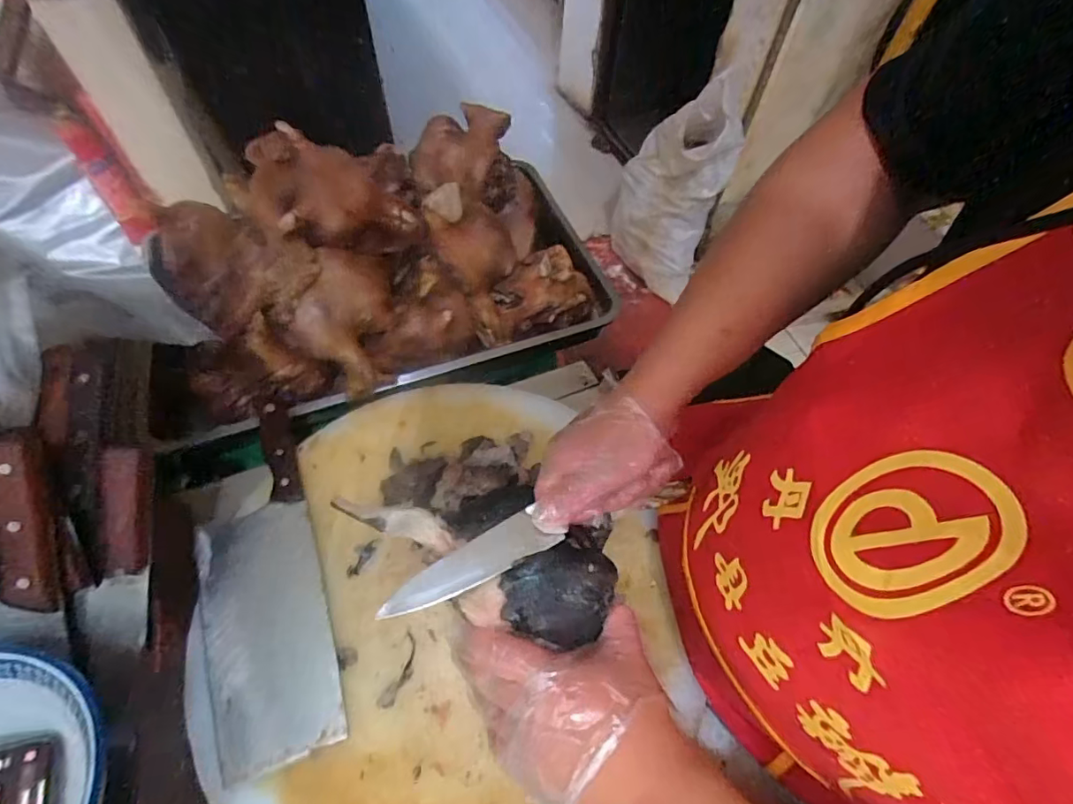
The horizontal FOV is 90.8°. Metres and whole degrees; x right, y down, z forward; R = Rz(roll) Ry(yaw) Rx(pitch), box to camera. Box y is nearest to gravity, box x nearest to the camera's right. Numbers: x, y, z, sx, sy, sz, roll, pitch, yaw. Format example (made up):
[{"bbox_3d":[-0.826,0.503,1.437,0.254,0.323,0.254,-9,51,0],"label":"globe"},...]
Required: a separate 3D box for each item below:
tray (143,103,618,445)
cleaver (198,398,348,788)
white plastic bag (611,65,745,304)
[{"bbox_3d":[-0.191,-0.195,0.635,0.511,0.184,0.305,-16,60,-13],"label":"tray"},{"bbox_3d":[-0.252,0.148,0.481,0.093,0.022,0.316,-17,61,-14],"label":"cleaver"},{"bbox_3d":[0.397,-0.621,1.597,0.284,0.576,0.230,14,58,5],"label":"white plastic bag"}]

